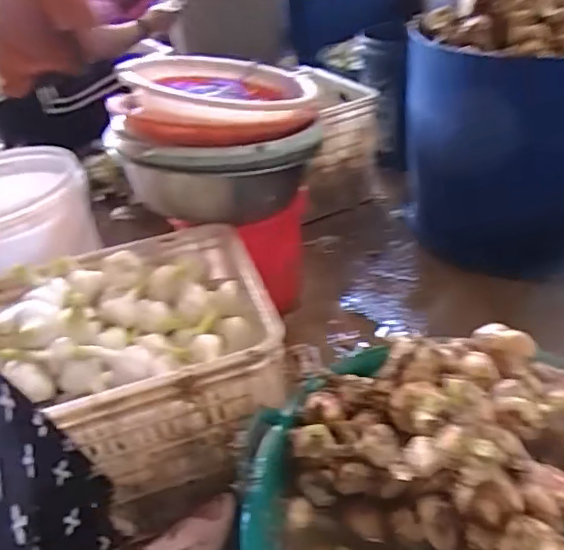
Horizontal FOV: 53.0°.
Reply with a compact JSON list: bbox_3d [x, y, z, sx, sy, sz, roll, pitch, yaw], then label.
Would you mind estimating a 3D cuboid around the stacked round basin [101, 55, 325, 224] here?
[{"bbox_3d":[-0.110,-0.260,1.085,0.367,0.248,0.400,-3,36,6],"label":"stacked round basin"}]

